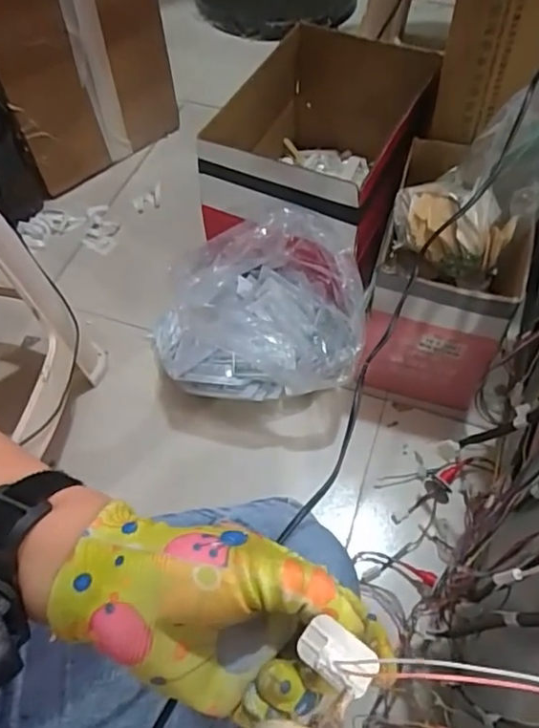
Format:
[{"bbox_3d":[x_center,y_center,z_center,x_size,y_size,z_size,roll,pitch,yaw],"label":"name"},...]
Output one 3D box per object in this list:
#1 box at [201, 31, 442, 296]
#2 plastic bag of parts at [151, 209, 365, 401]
[{"bbox_3d":[0.079,-0.334,0.954,0.268,0.229,0.384,16,60,12],"label":"box"},{"bbox_3d":[-0.028,-0.079,0.814,0.313,0.180,0.206,11,59,9],"label":"plastic bag of parts"}]

